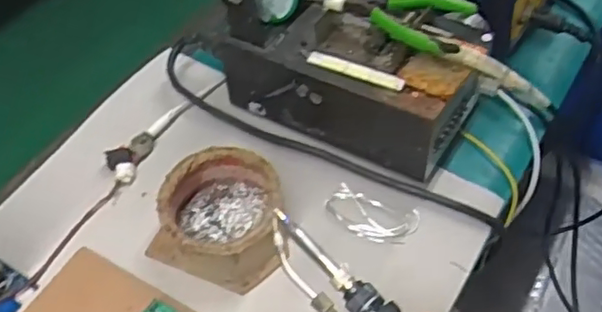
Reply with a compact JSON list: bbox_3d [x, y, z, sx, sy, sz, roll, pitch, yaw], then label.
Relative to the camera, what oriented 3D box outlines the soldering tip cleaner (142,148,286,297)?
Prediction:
[{"bbox_3d":[-0.054,0.041,0.446,0.090,0.045,0.085,-1,54,1],"label":"soldering tip cleaner"}]

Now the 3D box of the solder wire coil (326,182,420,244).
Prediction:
[{"bbox_3d":[0.049,0.043,0.452,0.066,0.012,0.039,22,57,17],"label":"solder wire coil"}]

